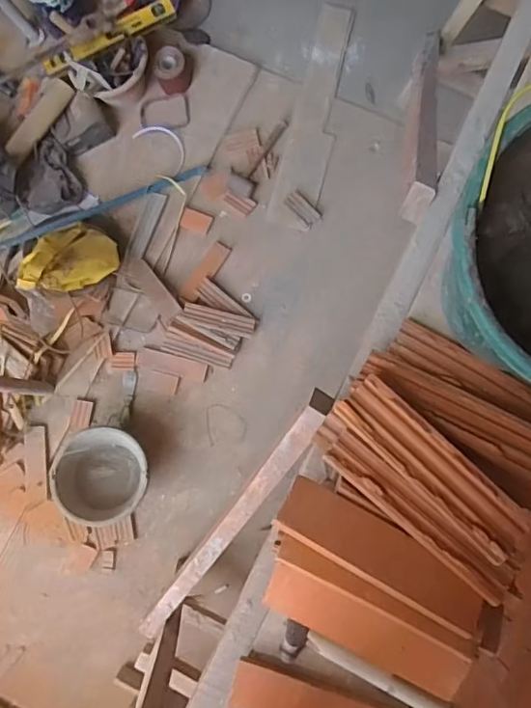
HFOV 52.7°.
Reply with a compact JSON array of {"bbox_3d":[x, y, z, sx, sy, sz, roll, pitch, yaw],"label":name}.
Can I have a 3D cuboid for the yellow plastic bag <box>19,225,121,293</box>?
[{"bbox_3d":[-0.589,-0.308,1.614,0.245,0.189,0.235,-8,83,2],"label":"yellow plastic bag"}]

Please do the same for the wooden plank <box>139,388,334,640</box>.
[{"bbox_3d":[-0.079,0.320,0.942,0.049,0.043,0.752,33,127,2],"label":"wooden plank"}]

